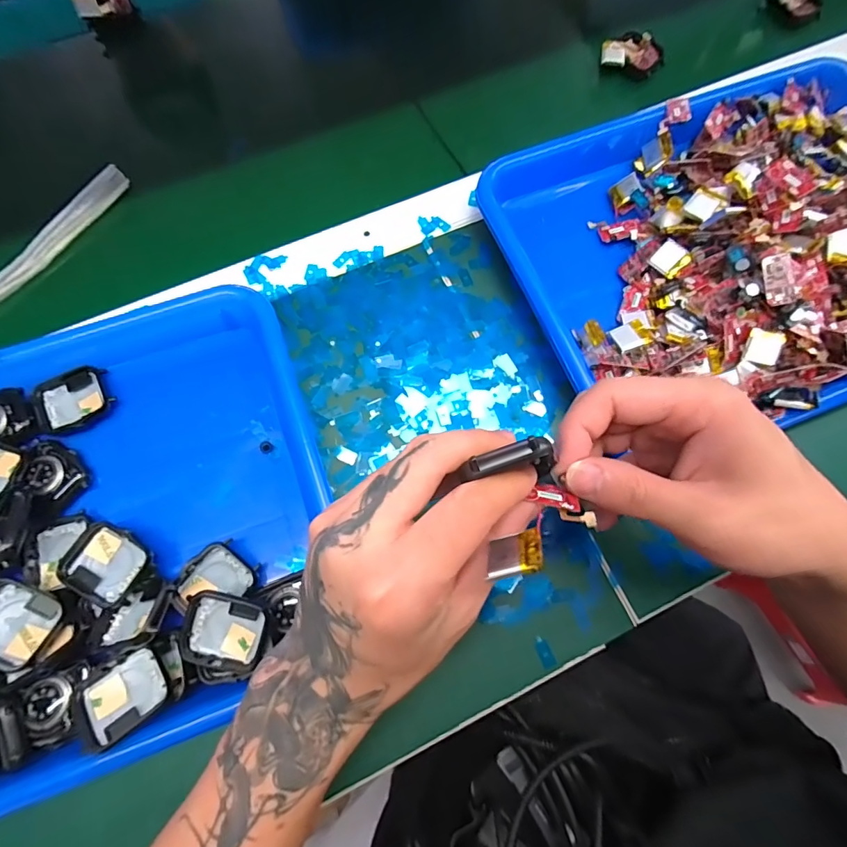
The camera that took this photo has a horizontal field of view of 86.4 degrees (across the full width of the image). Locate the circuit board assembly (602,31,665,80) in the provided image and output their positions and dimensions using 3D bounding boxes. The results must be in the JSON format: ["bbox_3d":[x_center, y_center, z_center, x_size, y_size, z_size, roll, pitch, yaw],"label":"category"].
[{"bbox_3d":[0.188,-0.332,0.403,0.054,0.010,0.045,15,73,4],"label":"circuit board assembly"}]

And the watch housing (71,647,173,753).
[{"bbox_3d":[-0.156,0.141,0.234,0.044,0.012,0.035,-35,77,-11],"label":"watch housing"}]

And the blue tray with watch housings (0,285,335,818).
[{"bbox_3d":[-0.219,0.064,0.262,0.320,0.038,0.257,-17,74,-6],"label":"blue tray with watch housings"}]

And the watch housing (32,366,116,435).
[{"bbox_3d":[-0.229,-0.015,0.297,0.045,0.010,0.040,-23,75,-8],"label":"watch housing"}]

